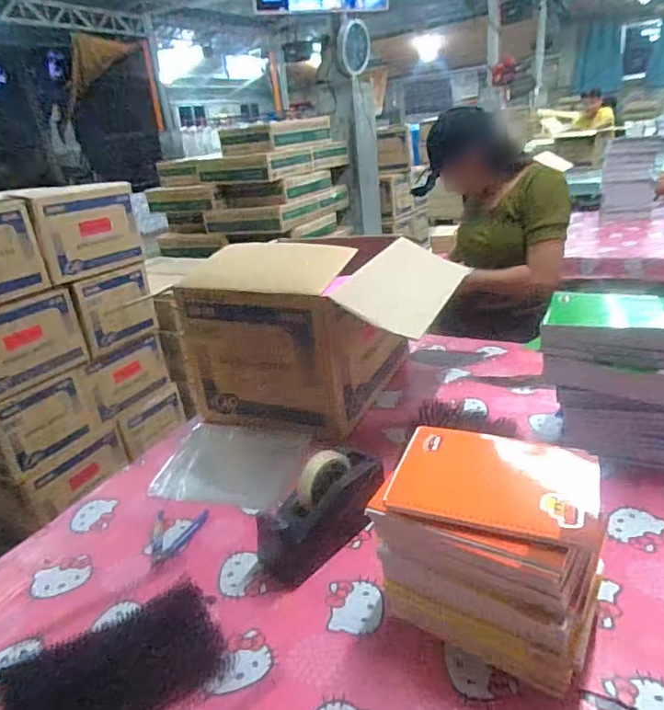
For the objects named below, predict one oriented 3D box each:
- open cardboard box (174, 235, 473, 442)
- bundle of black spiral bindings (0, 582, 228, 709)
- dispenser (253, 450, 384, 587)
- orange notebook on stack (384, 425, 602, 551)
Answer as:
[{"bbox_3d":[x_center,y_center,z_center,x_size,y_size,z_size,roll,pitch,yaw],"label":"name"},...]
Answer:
[{"bbox_3d":[-0.009,-0.055,1.107,0.497,0.321,0.361,4,26,22],"label":"open cardboard box"},{"bbox_3d":[-0.248,0.364,0.602,0.229,0.019,0.153,-20,27,-25],"label":"bundle of black spiral bindings"},{"bbox_3d":[-0.007,0.215,0.742,0.213,0.123,0.077,-24,29,-32],"label":"dispenser"},{"bbox_3d":[0.177,0.130,0.570,0.206,0.014,0.154,5,26,25],"label":"orange notebook on stack"}]

